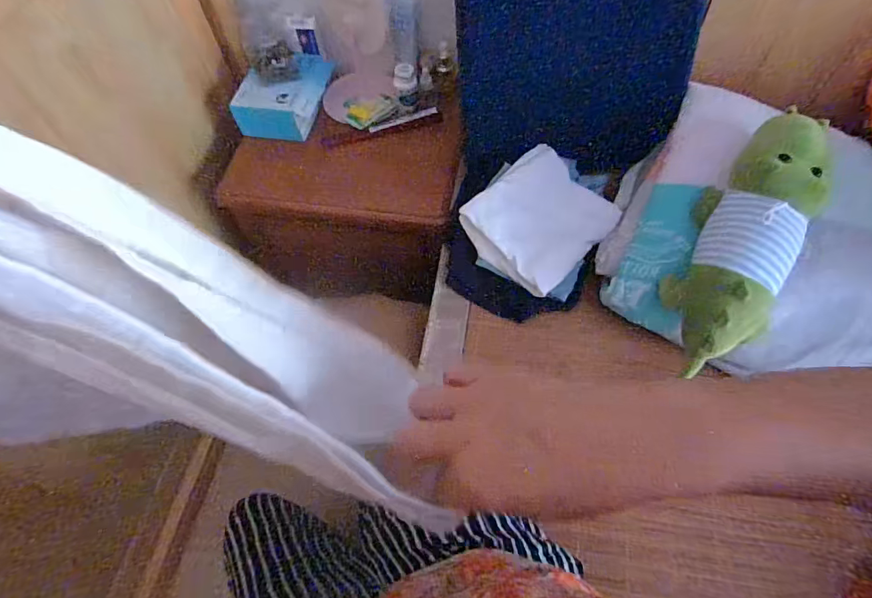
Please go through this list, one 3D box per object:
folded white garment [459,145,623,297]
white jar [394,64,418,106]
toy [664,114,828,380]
[{"bbox_3d":[0.182,-0.145,0.813,0.248,0.040,0.213,-41,67,-19],"label":"folded white garment"},{"bbox_3d":[-0.067,-0.481,1.026,0.047,0.065,0.054,-16,62,-7],"label":"white jar"},{"bbox_3d":[0.426,-0.072,0.632,0.137,0.081,0.373,22,94,14],"label":"toy"}]

